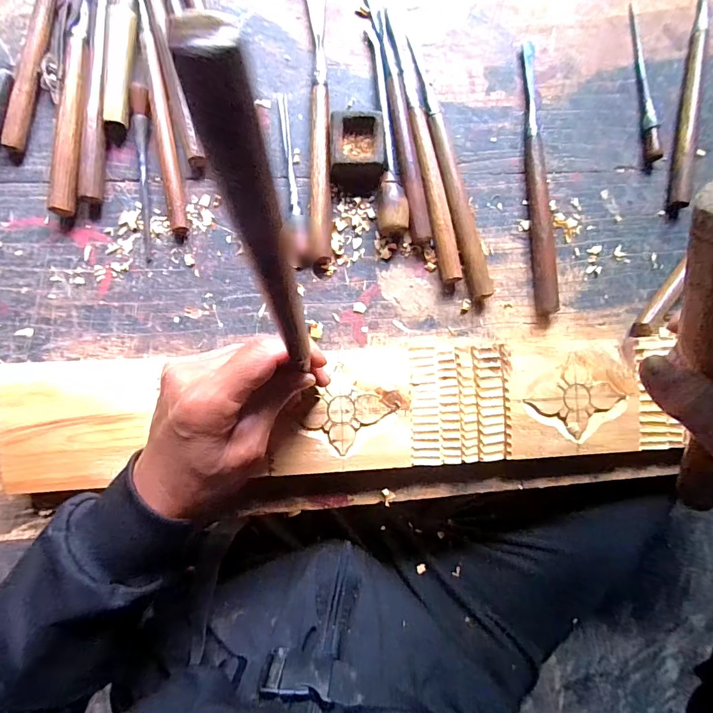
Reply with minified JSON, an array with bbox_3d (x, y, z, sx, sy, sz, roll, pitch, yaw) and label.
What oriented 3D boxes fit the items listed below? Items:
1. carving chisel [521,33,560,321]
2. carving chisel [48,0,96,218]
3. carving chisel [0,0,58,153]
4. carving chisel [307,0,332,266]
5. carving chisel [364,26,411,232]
[{"bbox_3d":[0.169,-0.165,0.375,0.021,0.018,0.253,-2,88,-5],"label":"carving chisel"},{"bbox_3d":[-0.231,-0.239,0.343,0.019,0.018,0.240,6,88,-4],"label":"carving chisel"},{"bbox_3d":[-0.264,-0.287,0.346,0.017,0.011,0.232,11,87,-4],"label":"carving chisel"},{"bbox_3d":[-0.033,-0.206,0.362,0.017,0.015,0.243,-1,88,-5],"label":"carving chisel"},{"bbox_3d":[0.028,-0.204,0.361,0.027,0.025,0.194,-2,88,-5],"label":"carving chisel"}]

